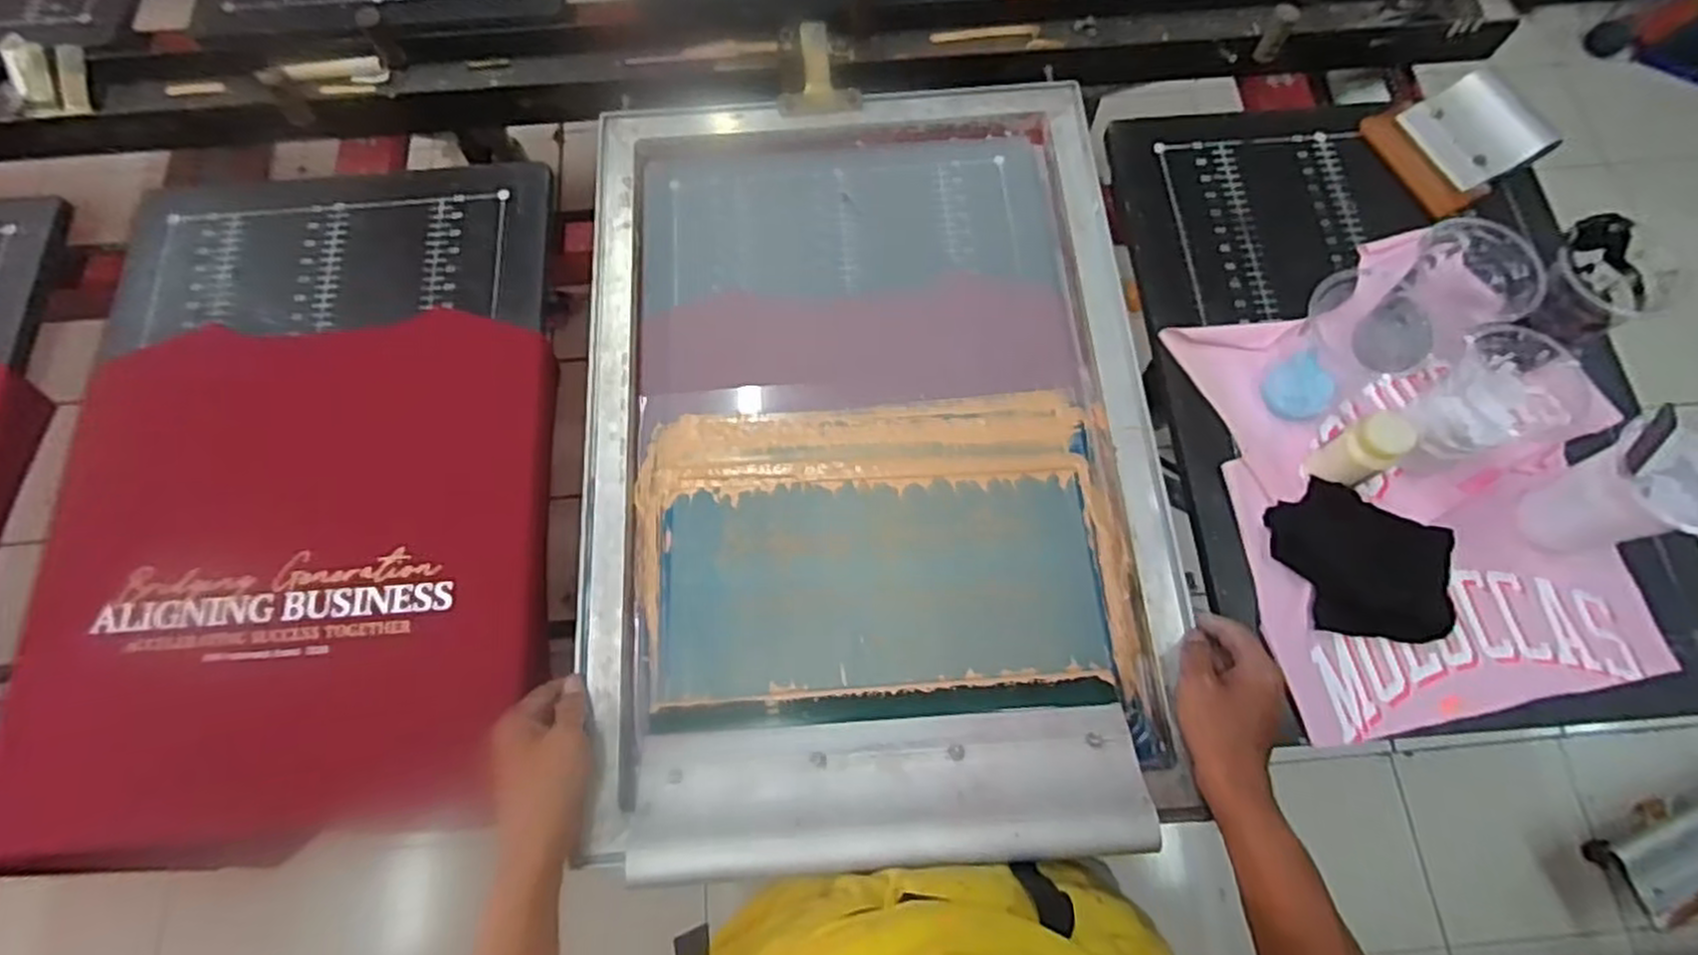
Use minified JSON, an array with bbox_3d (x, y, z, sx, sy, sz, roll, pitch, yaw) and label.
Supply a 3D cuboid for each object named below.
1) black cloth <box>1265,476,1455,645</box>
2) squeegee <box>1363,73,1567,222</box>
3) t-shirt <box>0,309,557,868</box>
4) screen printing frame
[{"bbox_3d":[0.409,0.071,0.618,0.142,0.013,0.111,24,74,8],"label":"black cloth"},{"bbox_3d":[0.577,-0.323,0.733,0.099,0.053,0.126,-23,73,-7],"label":"squeegee"},{"bbox_3d":[-0.466,0.075,0.651,0.401,0.044,0.436,-4,72,-1],"label":"t-shirt"},{"bbox_3d":[0.015,-0.047,0.652,0.455,0.042,0.643,-4,72,-1],"label":"screen printing frame"}]

